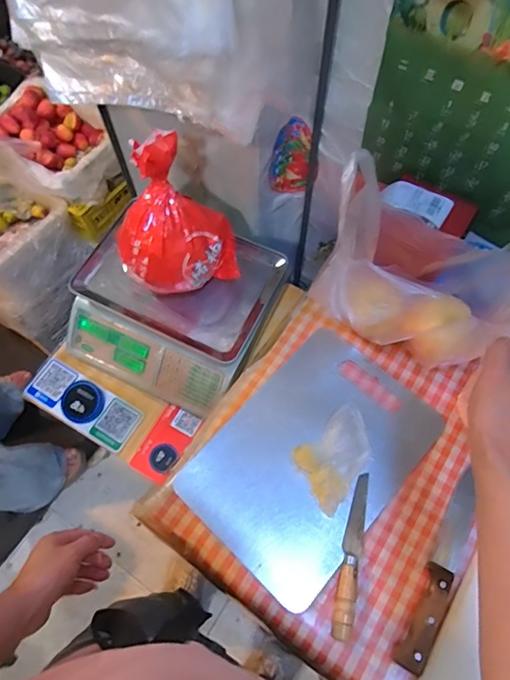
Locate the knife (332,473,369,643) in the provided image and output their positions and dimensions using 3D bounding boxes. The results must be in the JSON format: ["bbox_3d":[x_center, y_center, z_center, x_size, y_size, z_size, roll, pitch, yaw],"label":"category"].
[{"bbox_3d":[0.125,0.271,0.602,0.025,0.019,0.196,13,67,7],"label":"knife"}]

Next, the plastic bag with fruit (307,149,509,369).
[{"bbox_3d":[0.199,-0.075,0.600,0.250,0.306,0.111,26,69,13],"label":"plastic bag with fruit"}]

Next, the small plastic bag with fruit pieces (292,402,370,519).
[{"bbox_3d":[0.112,0.162,0.640,0.116,0.046,0.090,-38,70,-14],"label":"small plastic bag with fruit pieces"}]

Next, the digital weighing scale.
[{"bbox_3d":[-0.148,-0.066,0.858,0.329,0.132,0.301,24,68,12],"label":"digital weighing scale"}]

